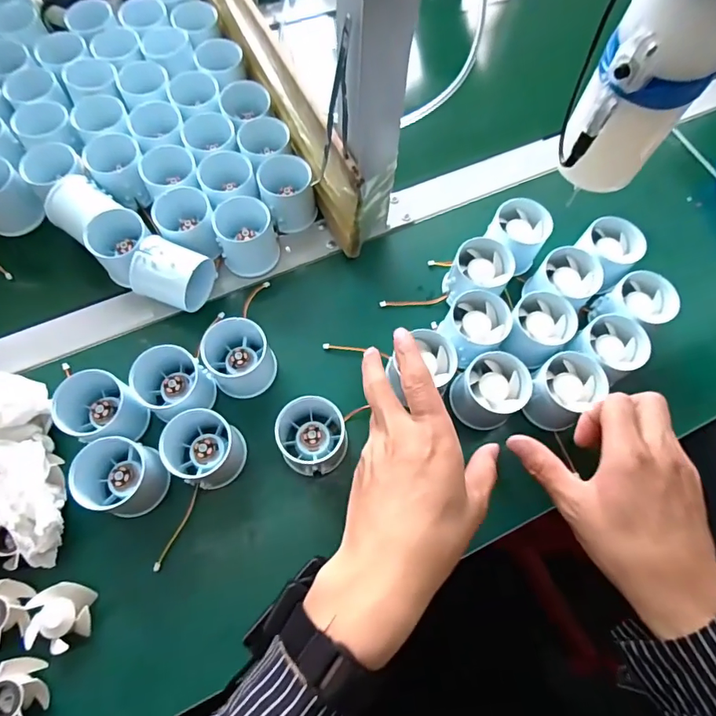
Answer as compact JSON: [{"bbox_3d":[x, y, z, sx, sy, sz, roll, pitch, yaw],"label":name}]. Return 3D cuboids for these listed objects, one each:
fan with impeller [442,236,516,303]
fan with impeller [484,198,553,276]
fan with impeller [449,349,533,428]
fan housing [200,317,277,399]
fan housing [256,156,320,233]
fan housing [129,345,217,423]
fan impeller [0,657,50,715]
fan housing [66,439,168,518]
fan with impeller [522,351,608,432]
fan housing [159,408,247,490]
[{"bbox_3d":[0.109,-0.075,0.425,0.052,0.044,0.053,1,68,-1],"label":"fan with impeller"},{"bbox_3d":[0.151,-0.116,0.441,0.052,0.042,0.051,1,68,-1],"label":"fan with impeller"},{"bbox_3d":[0.110,0.027,0.385,0.052,0.054,0.052,1,68,-1],"label":"fan with impeller"},{"bbox_3d":[-0.099,-0.002,0.384,0.053,0.052,0.054,1,68,-1],"label":"fan housing"},{"bbox_3d":[-0.068,-0.158,0.449,0.051,0.046,0.055,-13,69,-7],"label":"fan housing"},{"bbox_3d":[-0.149,0.019,0.377,0.051,0.047,0.051,1,68,-1],"label":"fan housing"},{"bbox_3d":[-0.230,0.226,0.309,0.038,0.019,0.041,-26,71,-12],"label":"fan impeller"},{"bbox_3d":[-0.176,0.089,0.347,0.056,0.045,0.050,19,68,6],"label":"fan housing"},{"bbox_3d":[0.168,0.028,0.383,0.049,0.046,0.050,1,68,-1],"label":"fan with impeller"},{"bbox_3d":[-0.120,0.069,0.362,0.057,0.049,0.053,1,68,-1],"label":"fan housing"}]

